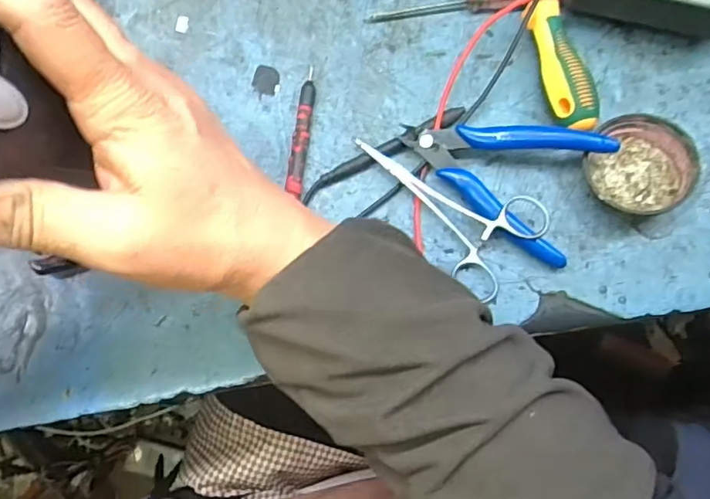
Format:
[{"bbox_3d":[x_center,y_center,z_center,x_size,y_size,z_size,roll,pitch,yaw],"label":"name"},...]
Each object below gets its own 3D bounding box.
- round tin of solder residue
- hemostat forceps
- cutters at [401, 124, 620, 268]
[{"bbox_3d":[0.171,-0.049,0.342,0.056,0.019,0.059,0,77,1],"label":"round tin of solder residue"},{"bbox_3d":[0.054,-0.033,0.345,0.121,0.016,0.069,39,81,8],"label":"hemostat forceps"},{"bbox_3d":[0.085,-0.051,0.343,0.116,0.026,0.077,25,79,6],"label":"cutters"}]

